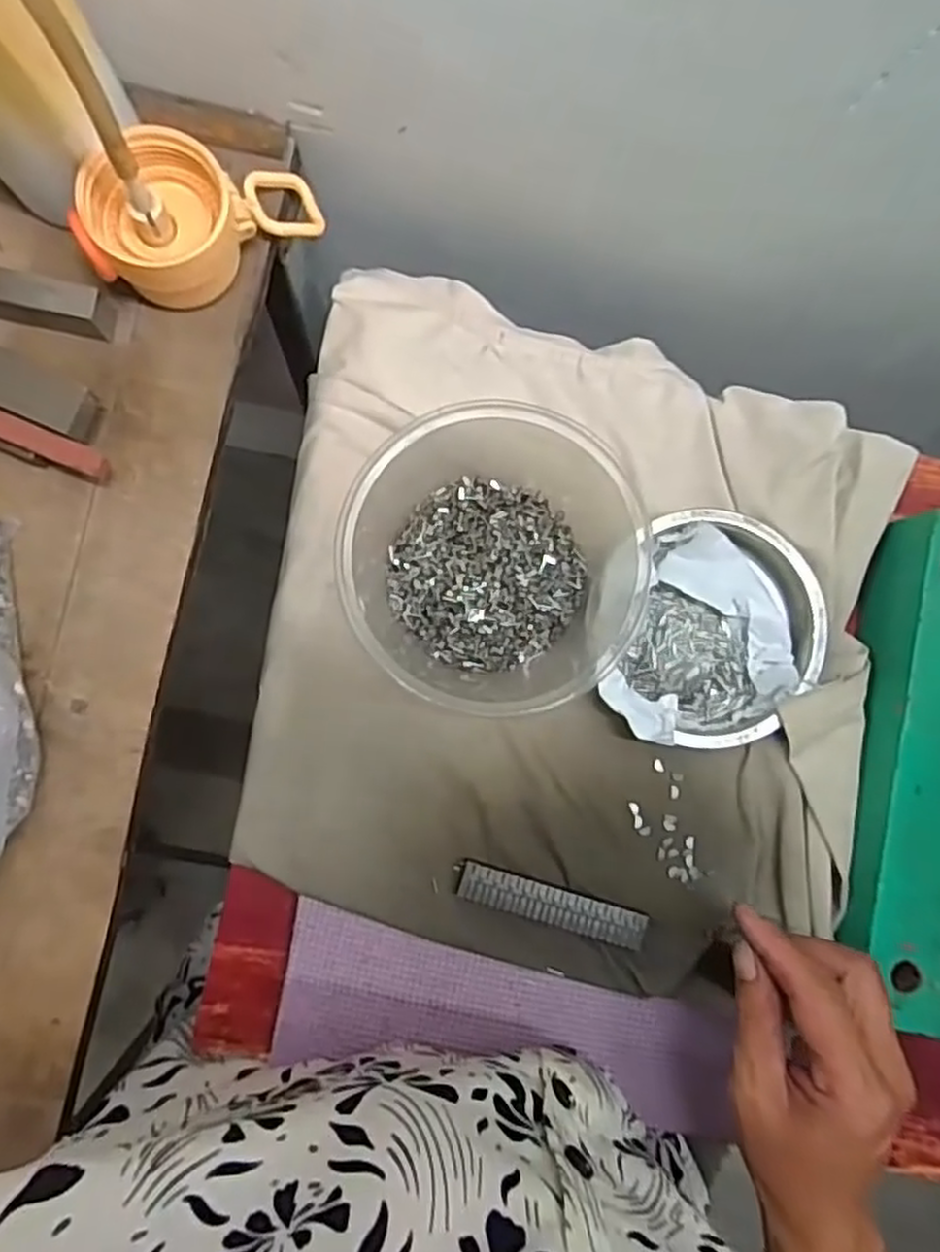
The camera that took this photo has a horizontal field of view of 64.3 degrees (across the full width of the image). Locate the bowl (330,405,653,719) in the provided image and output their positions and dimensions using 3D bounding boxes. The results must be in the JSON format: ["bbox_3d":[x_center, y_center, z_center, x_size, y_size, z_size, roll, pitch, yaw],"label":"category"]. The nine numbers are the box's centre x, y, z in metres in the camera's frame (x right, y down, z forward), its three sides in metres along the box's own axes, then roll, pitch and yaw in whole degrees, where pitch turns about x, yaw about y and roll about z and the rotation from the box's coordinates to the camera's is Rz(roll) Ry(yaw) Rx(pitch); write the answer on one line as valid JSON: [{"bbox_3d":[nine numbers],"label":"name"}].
[{"bbox_3d":[0.004,-0.034,0.373,0.128,0.087,0.139,0,86,-4],"label":"bowl"}]

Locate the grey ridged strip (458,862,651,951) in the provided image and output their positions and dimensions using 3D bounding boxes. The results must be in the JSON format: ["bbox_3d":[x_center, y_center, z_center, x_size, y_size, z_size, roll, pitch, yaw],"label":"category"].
[{"bbox_3d":[0.043,0.146,0.392,0.099,0.014,0.019,18,85,-2],"label":"grey ridged strip"}]

